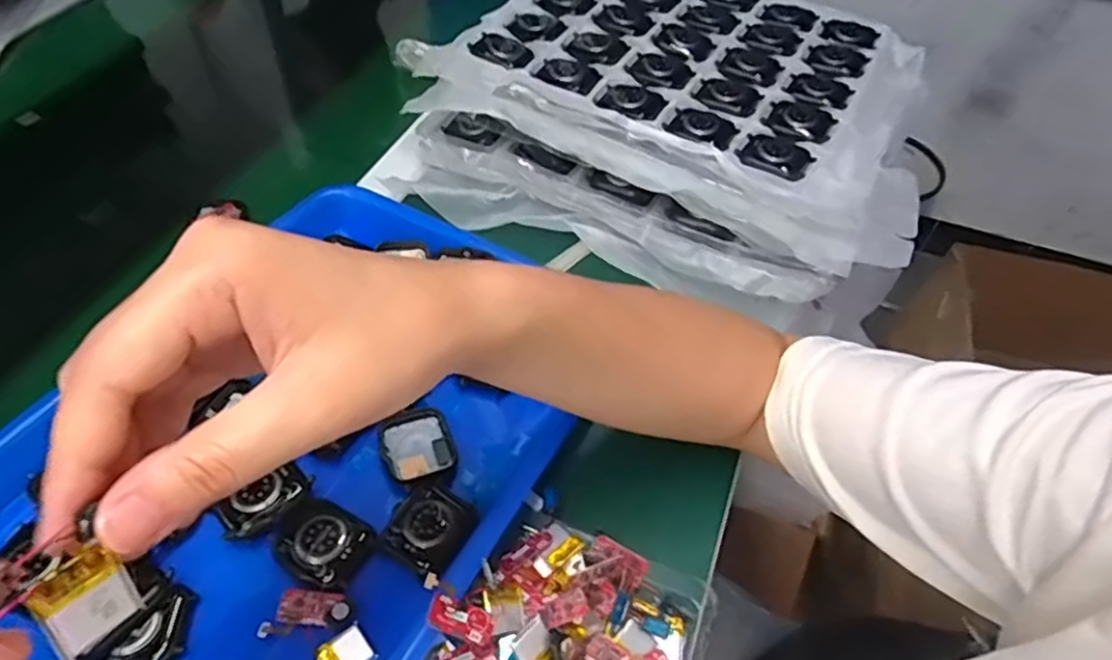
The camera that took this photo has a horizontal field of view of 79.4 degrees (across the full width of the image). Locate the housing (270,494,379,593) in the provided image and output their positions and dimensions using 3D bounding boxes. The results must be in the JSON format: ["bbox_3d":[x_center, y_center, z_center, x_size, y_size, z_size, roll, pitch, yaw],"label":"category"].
[{"bbox_3d":[-0.113,0.101,0.323,0.046,0.007,0.037,25,55,16],"label":"housing"}]

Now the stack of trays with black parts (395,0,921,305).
[{"bbox_3d":[0.097,-0.170,0.512,0.353,0.080,0.249,26,55,16],"label":"stack of trays with black parts"}]

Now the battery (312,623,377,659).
[{"bbox_3d":[-0.093,0.143,0.294,0.021,0.006,0.017,-36,62,-27],"label":"battery"}]

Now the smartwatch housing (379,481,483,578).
[{"bbox_3d":[-0.063,0.098,0.335,0.036,0.010,0.042,25,55,16],"label":"smartwatch housing"}]

